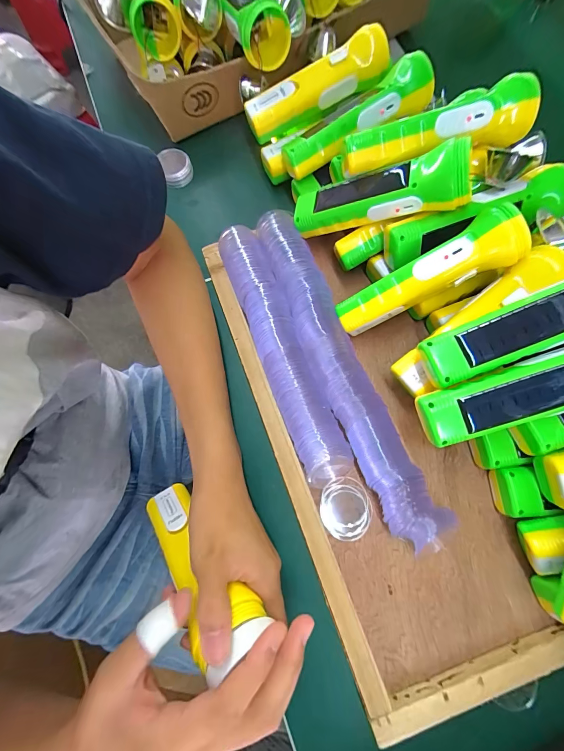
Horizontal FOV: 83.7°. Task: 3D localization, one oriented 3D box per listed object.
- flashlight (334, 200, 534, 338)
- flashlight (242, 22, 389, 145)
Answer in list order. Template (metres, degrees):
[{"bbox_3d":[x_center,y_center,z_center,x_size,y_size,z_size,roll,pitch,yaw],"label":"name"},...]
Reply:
[{"bbox_3d":[0.129,-0.090,0.291,0.163,0.043,0.044,-26,74,22],"label":"flashlight"},{"bbox_3d":[0.039,-0.329,0.361,0.167,0.046,0.047,-24,39,9],"label":"flashlight"}]

